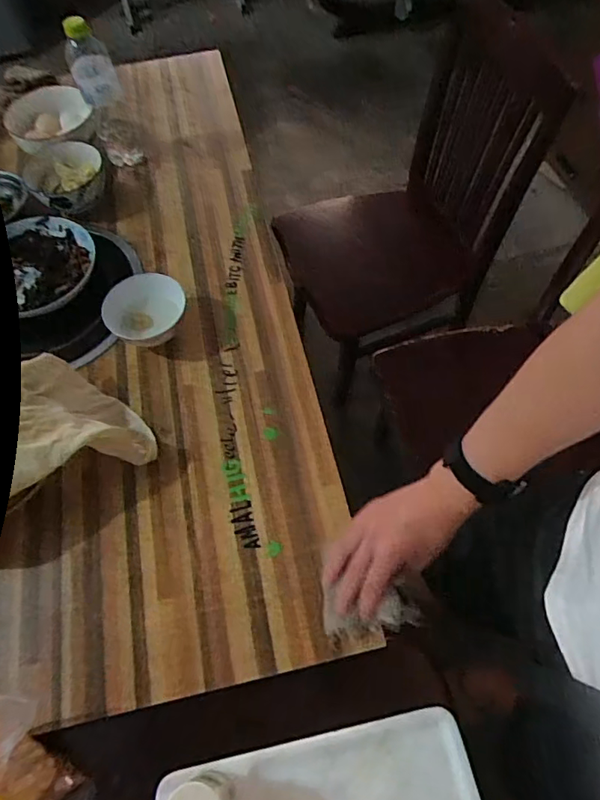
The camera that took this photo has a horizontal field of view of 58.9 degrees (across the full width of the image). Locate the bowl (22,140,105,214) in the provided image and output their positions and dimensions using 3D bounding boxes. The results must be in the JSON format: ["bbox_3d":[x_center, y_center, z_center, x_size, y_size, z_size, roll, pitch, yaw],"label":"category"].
[{"bbox_3d":[-0.392,-0.371,0.899,0.128,0.049,0.136,-12,61,-5],"label":"bowl"}]

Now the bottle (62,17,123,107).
[{"bbox_3d":[-0.333,-0.539,0.846,0.066,0.111,0.066,-26,66,-9],"label":"bottle"}]

